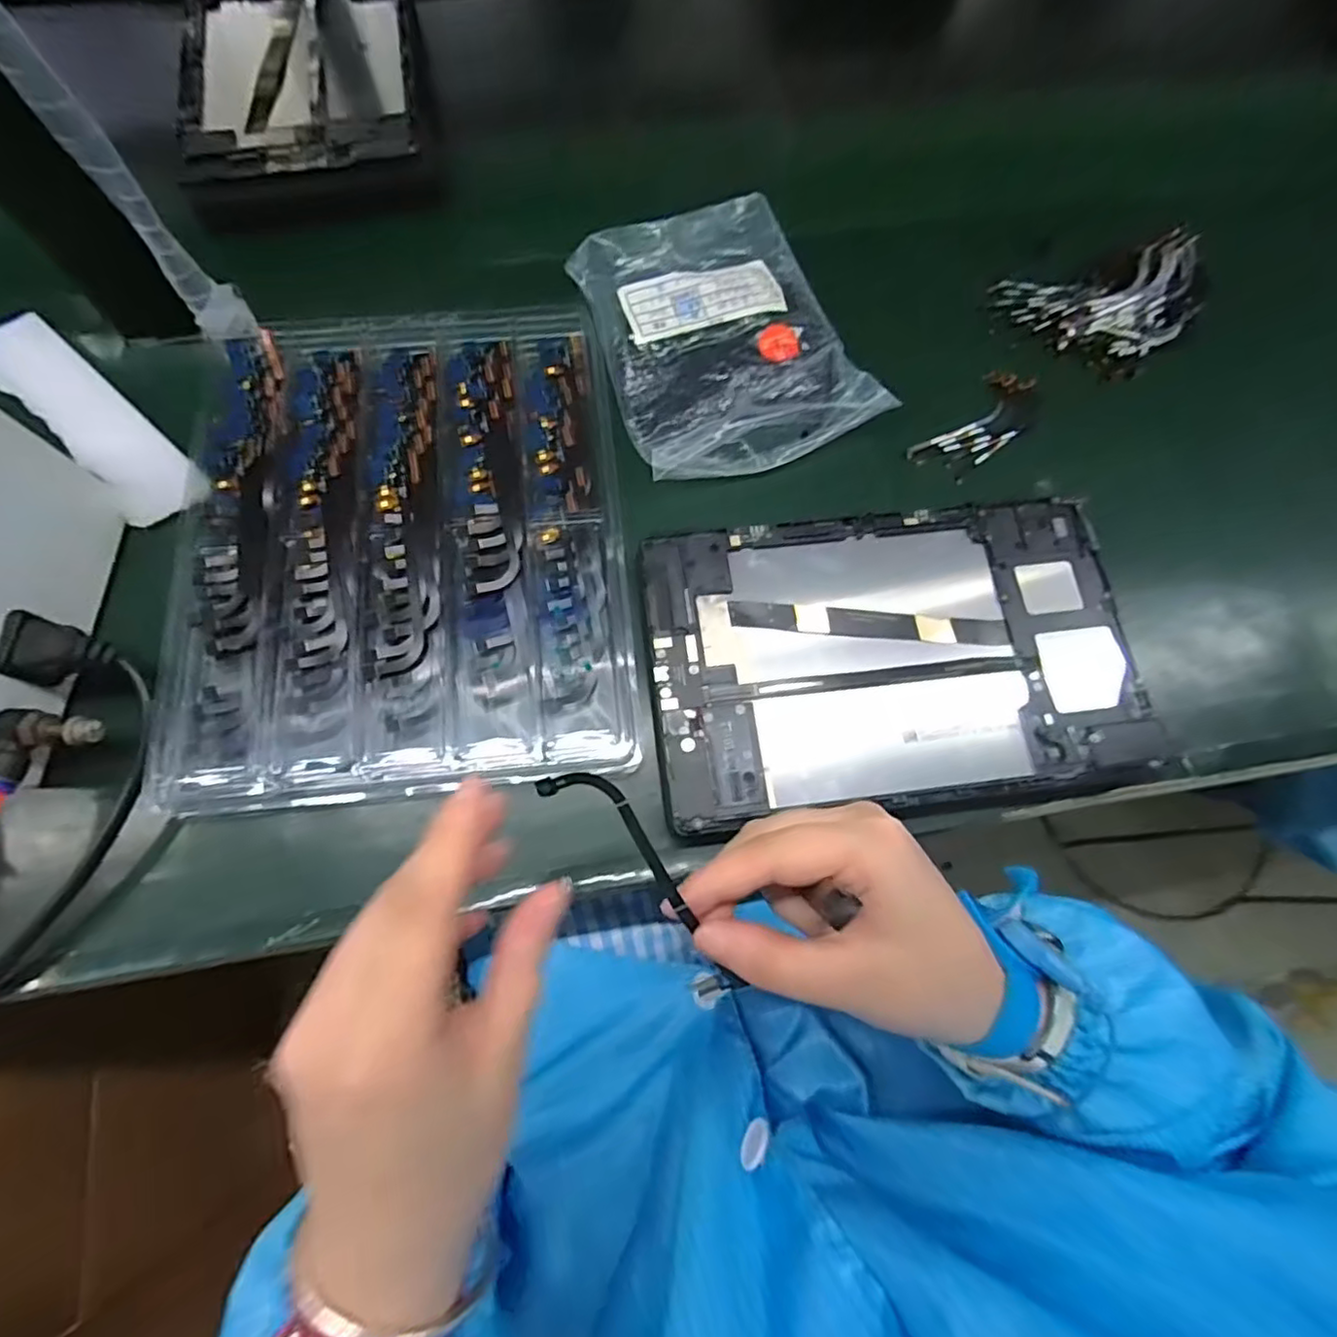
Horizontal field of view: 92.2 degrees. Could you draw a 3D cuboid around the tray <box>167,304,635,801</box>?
[{"bbox_3d":[-0.136,-0.074,0.339,0.219,0.019,0.272,-5,73,-2],"label":"tray"}]

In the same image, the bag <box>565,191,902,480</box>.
[{"bbox_3d":[0.029,-0.199,0.379,0.138,0.026,0.175,-19,74,-9],"label":"bag"}]

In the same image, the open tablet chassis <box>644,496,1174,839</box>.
[{"bbox_3d":[0.111,-0.008,0.319,0.235,0.014,0.148,-6,72,-5],"label":"open tablet chassis"}]

